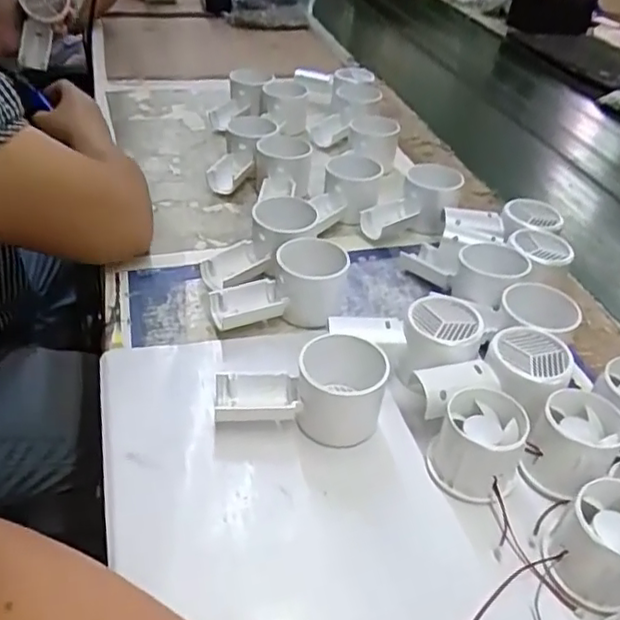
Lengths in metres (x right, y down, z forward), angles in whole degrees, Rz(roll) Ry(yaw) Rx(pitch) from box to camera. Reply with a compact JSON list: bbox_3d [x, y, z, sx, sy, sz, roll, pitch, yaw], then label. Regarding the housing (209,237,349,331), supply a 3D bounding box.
[{"bbox_3d":[-0.021,-0.021,0.515,0.120,0.051,0.056,-6,40,-15],"label":"housing"}]

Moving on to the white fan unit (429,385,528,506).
[{"bbox_3d":[0.108,0.085,0.402,0.055,0.047,0.058,24,41,20],"label":"white fan unit"}]

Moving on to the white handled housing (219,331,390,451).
[{"bbox_3d":[-0.005,0.056,0.420,0.112,0.049,0.055,-5,40,-15],"label":"white handled housing"}]

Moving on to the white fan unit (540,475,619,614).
[{"bbox_3d":[0.165,0.130,0.351,0.056,0.048,0.053,4,39,-3],"label":"white fan unit"}]

